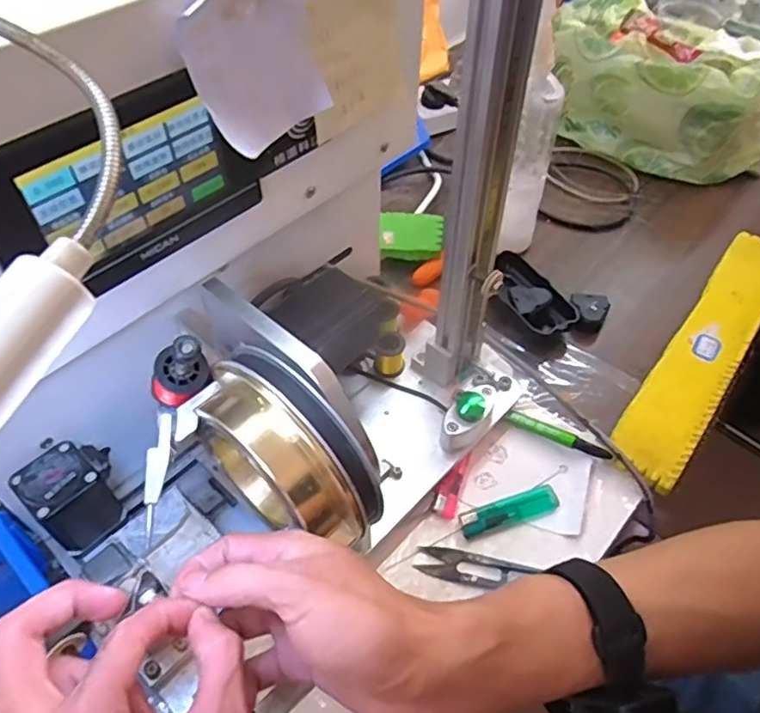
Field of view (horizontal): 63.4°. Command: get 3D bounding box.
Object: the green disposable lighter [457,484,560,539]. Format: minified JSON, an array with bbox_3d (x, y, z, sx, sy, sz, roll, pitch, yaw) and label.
[{"bbox_3d":[0.100,0.120,0.475,0.080,0.010,0.020,-14,53,-11],"label":"green disposable lighter"}]

